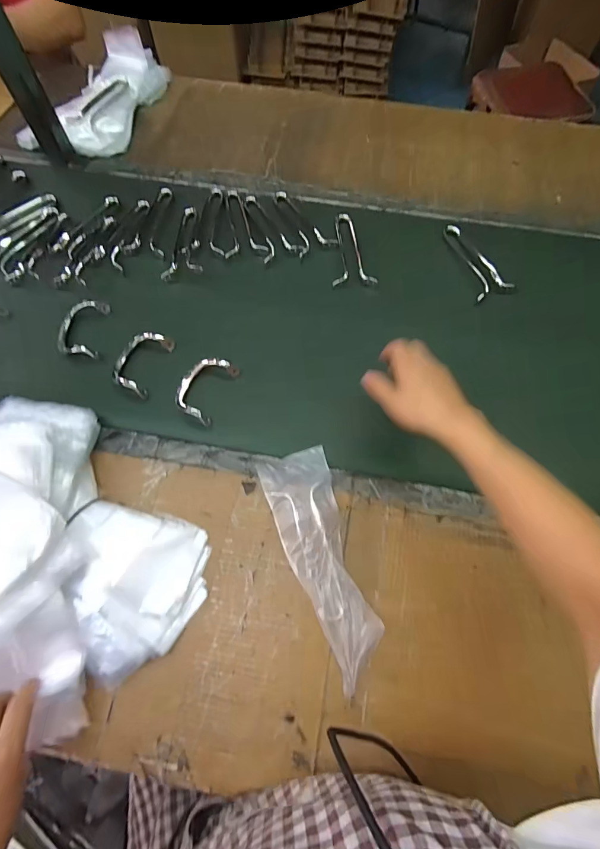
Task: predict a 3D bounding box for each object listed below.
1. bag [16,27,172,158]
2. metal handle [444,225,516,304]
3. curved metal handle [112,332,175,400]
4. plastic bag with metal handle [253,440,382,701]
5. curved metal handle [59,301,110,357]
[{"bbox_3d":[-0.400,-0.666,0.799,0.173,0.063,0.354,22,68,9],"label":"bag"},{"bbox_3d":[0.298,-0.275,0.653,0.068,0.014,0.155,-11,67,-6],"label":"metal handle"},{"bbox_3d":[-0.234,-0.093,0.569,0.069,0.015,0.100,12,66,4],"label":"curved metal handle"},{"bbox_3d":[0.029,0.151,0.465,0.084,0.037,0.264,-18,68,-9],"label":"plastic bag with metal handle"},{"bbox_3d":[-0.329,-0.150,0.593,0.065,0.008,0.103,3,66,0],"label":"curved metal handle"}]

